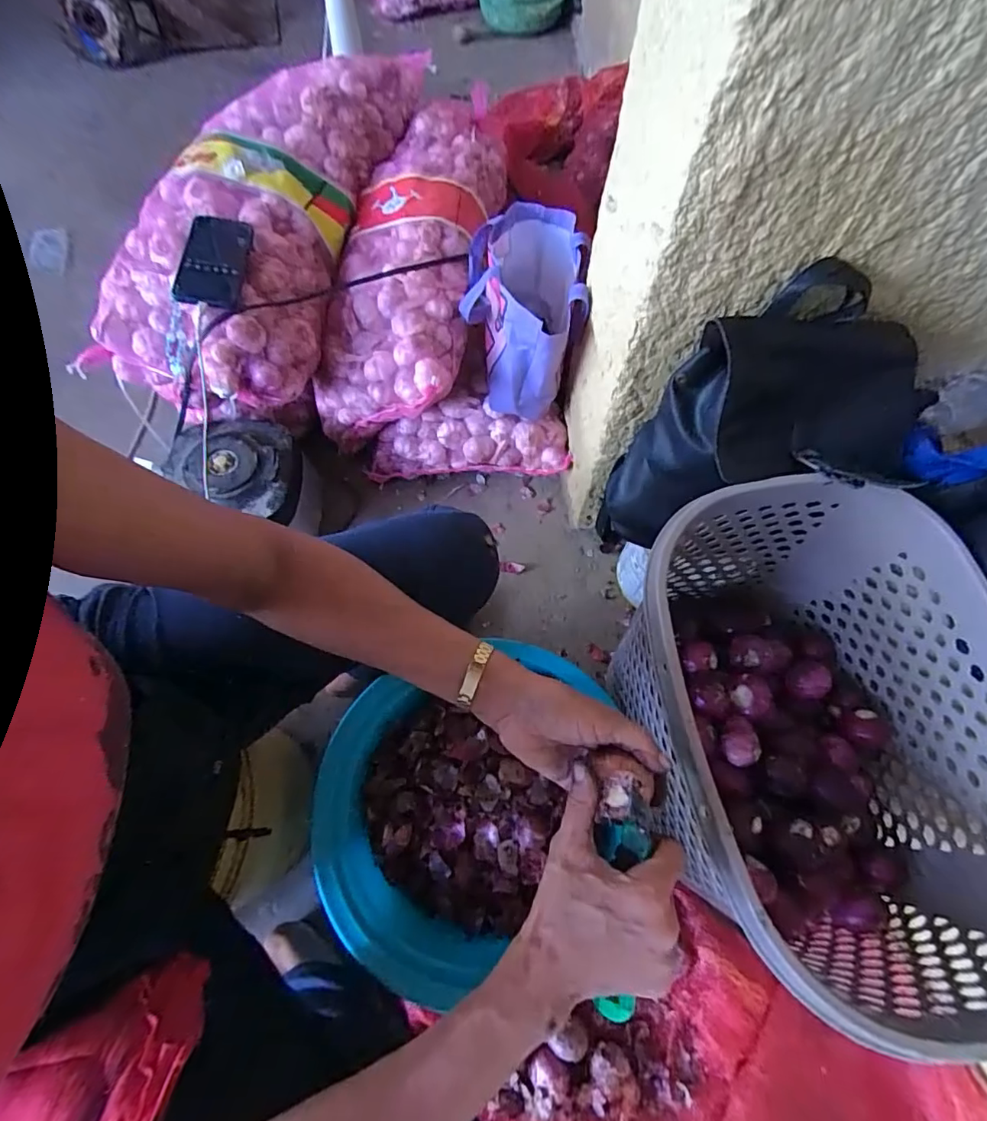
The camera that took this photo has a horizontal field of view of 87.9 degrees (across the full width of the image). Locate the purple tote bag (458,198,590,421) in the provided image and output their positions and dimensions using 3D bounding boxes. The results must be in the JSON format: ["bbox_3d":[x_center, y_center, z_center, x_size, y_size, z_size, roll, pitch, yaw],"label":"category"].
[{"bbox_3d":[0.043,-0.380,0.804,0.176,0.204,0.227,6,66,2],"label":"purple tote bag"}]

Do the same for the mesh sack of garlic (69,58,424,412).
[{"bbox_3d":[-0.362,-0.560,0.844,0.298,0.170,0.679,14,67,5],"label":"mesh sack of garlic"}]

